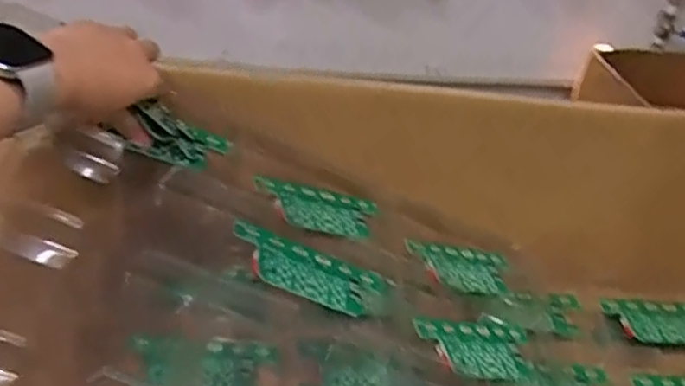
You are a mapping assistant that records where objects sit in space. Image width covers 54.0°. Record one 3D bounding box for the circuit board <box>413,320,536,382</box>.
[{"bbox_3d":[0.119,0.134,0.580,0.126,0.007,0.057,6,47,-38],"label":"circuit board"}]

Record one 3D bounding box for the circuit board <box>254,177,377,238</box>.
[{"bbox_3d":[-0.016,0.017,0.617,0.126,0.008,0.055,13,41,-34],"label":"circuit board"}]

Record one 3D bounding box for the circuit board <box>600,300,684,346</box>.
[{"bbox_3d":[0.345,0.136,0.706,0.129,0.018,0.058,1,38,-9],"label":"circuit board"}]

